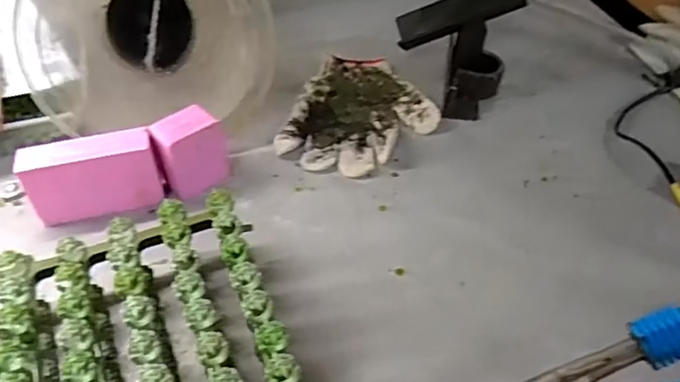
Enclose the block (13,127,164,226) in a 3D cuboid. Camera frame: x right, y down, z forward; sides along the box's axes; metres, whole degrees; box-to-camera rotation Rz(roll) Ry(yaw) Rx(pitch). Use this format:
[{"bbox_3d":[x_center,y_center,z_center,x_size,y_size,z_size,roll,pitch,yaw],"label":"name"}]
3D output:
[{"bbox_3d":[-0.217,-0.011,0.518,0.108,0.069,0.036,-15,47,-15],"label":"block"}]

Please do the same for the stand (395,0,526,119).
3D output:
[{"bbox_3d":[0.122,-0.157,0.633,0.120,0.119,0.094,9,45,8],"label":"stand"}]

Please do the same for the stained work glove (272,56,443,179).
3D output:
[{"bbox_3d":[0.029,-0.086,0.633,0.146,0.018,0.190,13,46,12],"label":"stained work glove"}]

